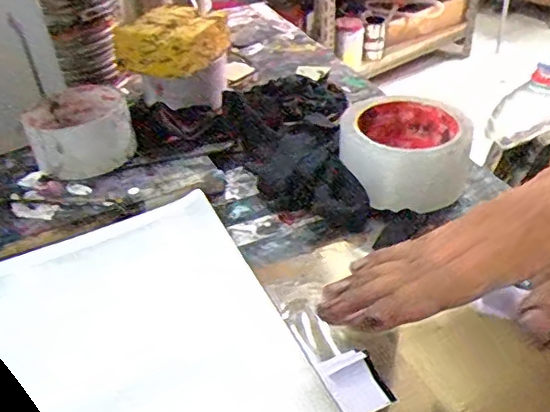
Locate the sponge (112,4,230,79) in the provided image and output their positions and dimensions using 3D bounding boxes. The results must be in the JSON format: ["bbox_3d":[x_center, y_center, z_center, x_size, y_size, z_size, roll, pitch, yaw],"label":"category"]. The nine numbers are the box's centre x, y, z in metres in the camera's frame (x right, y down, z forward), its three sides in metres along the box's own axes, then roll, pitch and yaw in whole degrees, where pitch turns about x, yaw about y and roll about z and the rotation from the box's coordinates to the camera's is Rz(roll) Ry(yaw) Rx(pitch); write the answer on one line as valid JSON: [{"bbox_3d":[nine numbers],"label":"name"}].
[{"bbox_3d":[-0.086,-0.146,0.495,0.067,0.038,0.103,13,40,22],"label":"sponge"}]

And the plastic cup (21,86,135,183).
[{"bbox_3d":[-0.157,-0.062,0.458,0.077,0.045,0.077,-2,38,1],"label":"plastic cup"}]

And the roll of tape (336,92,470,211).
[{"bbox_3d":[0.101,-0.046,0.443,0.097,0.043,0.098,-2,38,1],"label":"roll of tape"}]

